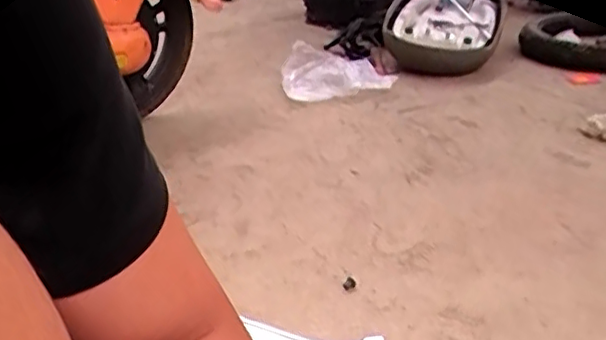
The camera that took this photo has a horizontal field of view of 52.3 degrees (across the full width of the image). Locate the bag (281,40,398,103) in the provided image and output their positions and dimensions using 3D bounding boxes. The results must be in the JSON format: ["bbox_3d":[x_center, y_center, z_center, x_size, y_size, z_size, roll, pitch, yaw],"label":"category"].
[{"bbox_3d":[0.062,-0.195,1.277,0.227,0.070,0.218,-9,27,-6],"label":"bag"}]

